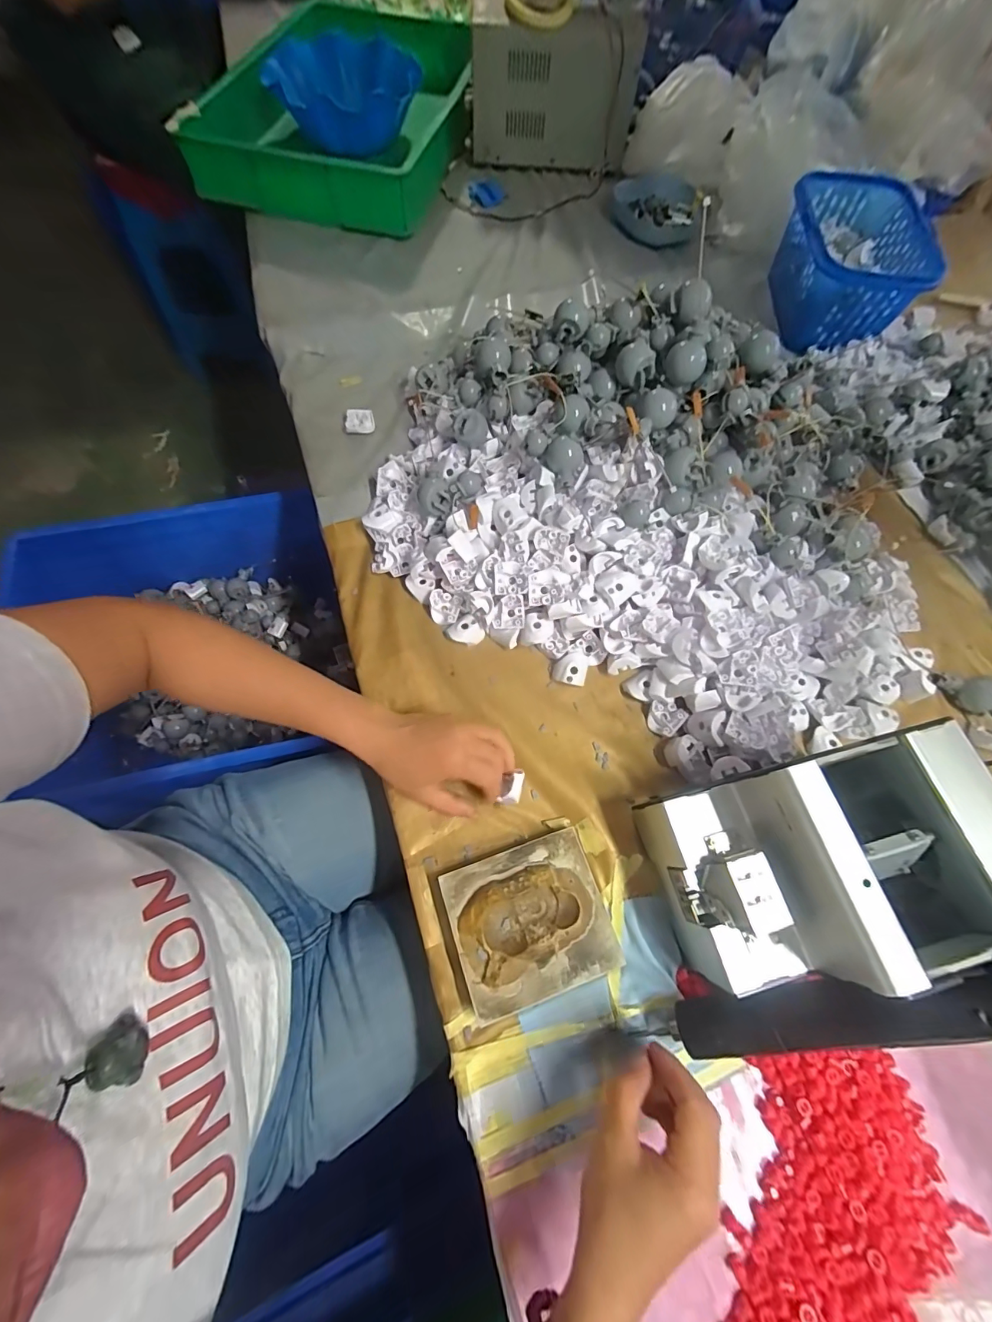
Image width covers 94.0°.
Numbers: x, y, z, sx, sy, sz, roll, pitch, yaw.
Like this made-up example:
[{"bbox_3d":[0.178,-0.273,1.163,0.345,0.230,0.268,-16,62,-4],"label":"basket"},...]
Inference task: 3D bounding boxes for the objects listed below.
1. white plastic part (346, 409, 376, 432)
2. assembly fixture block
[{"bbox_3d":[-0.160,-0.282,0.545,0.032,0.014,0.025,-9,68,-6],"label":"white plastic part"},{"bbox_3d":[0.025,0.195,0.351,0.113,0.028,0.099,-17,69,-9],"label":"assembly fixture block"}]

